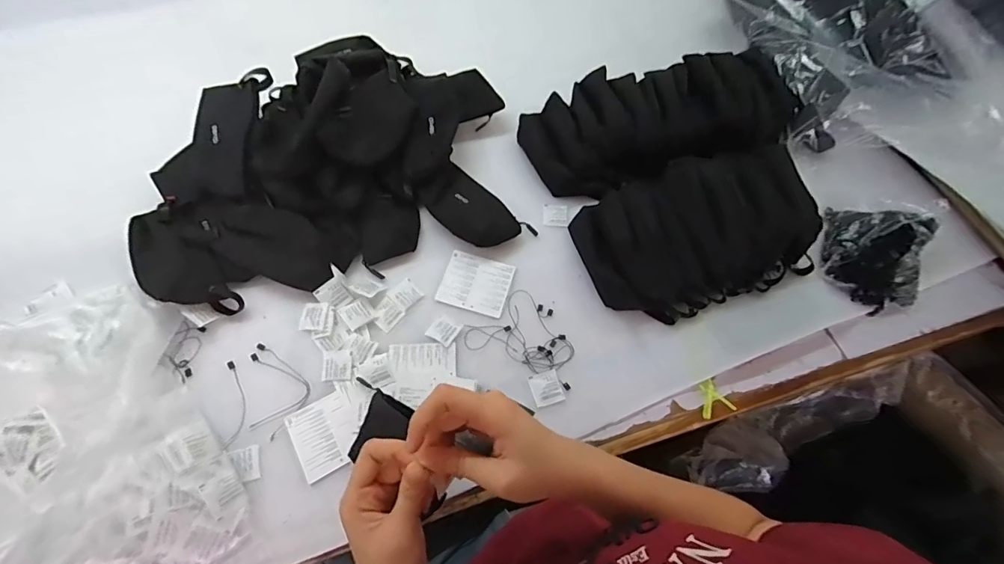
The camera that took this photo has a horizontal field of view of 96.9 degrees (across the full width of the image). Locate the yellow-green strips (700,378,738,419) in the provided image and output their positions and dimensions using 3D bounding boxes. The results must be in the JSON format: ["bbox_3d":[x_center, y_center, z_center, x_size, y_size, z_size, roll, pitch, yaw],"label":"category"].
[{"bbox_3d":[0.282,0.154,0.591,0.044,0.012,0.044,-16,64,-9],"label":"yellow-green strips"}]

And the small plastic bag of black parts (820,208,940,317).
[{"bbox_3d":[0.558,-0.046,0.663,0.131,0.067,0.157,15,63,6],"label":"small plastic bag of black parts"}]

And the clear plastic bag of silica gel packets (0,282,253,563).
[{"bbox_3d":[-0.520,0.197,0.480,0.347,0.111,0.406,-27,67,-14],"label":"clear plastic bag of silica gel packets"}]

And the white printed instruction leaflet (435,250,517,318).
[{"bbox_3d":[-0.038,0.001,0.657,0.097,0.004,0.088,16,63,7],"label":"white printed instruction leaflet"}]

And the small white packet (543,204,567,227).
[{"bbox_3d":[0.086,-0.108,0.718,0.038,0.010,0.043,5,63,1],"label":"small white packet"}]

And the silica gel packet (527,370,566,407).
[{"bbox_3d":[0.059,0.140,0.586,0.040,0.004,0.042,-16,64,-9],"label":"silica gel packet"}]

